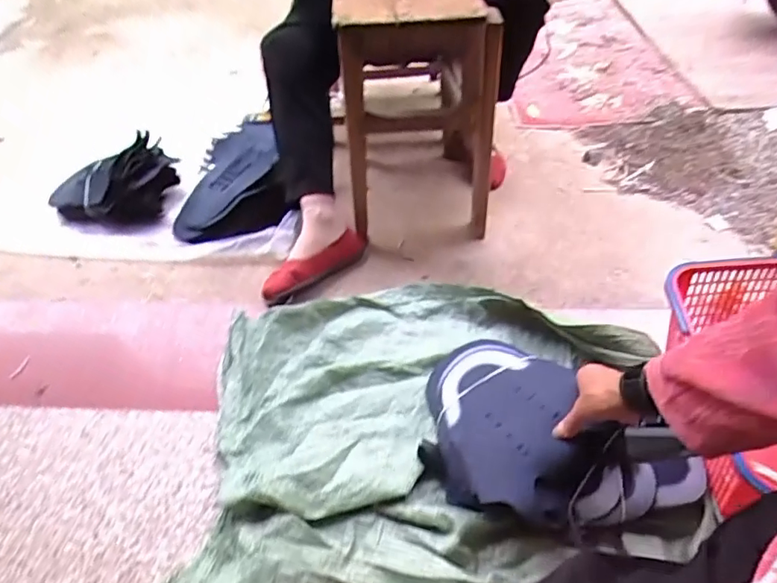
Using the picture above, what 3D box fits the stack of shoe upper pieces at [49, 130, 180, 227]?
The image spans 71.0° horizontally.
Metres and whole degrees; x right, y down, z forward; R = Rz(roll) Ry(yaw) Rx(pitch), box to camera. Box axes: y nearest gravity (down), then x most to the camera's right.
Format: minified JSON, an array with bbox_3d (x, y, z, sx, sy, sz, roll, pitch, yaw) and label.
[{"bbox_3d":[-0.591,-0.229,1.184,0.269,0.113,0.185,-28,54,-17],"label":"stack of shoe upper pieces"}]

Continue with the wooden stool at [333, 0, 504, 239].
[{"bbox_3d":[0.054,-0.333,1.000,0.258,0.394,0.266,-4,51,2],"label":"wooden stool"}]

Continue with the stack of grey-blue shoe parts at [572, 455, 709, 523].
[{"bbox_3d":[0.304,0.241,0.676,0.171,0.034,0.068,-19,74,-10],"label":"stack of grey-blue shoe parts"}]

